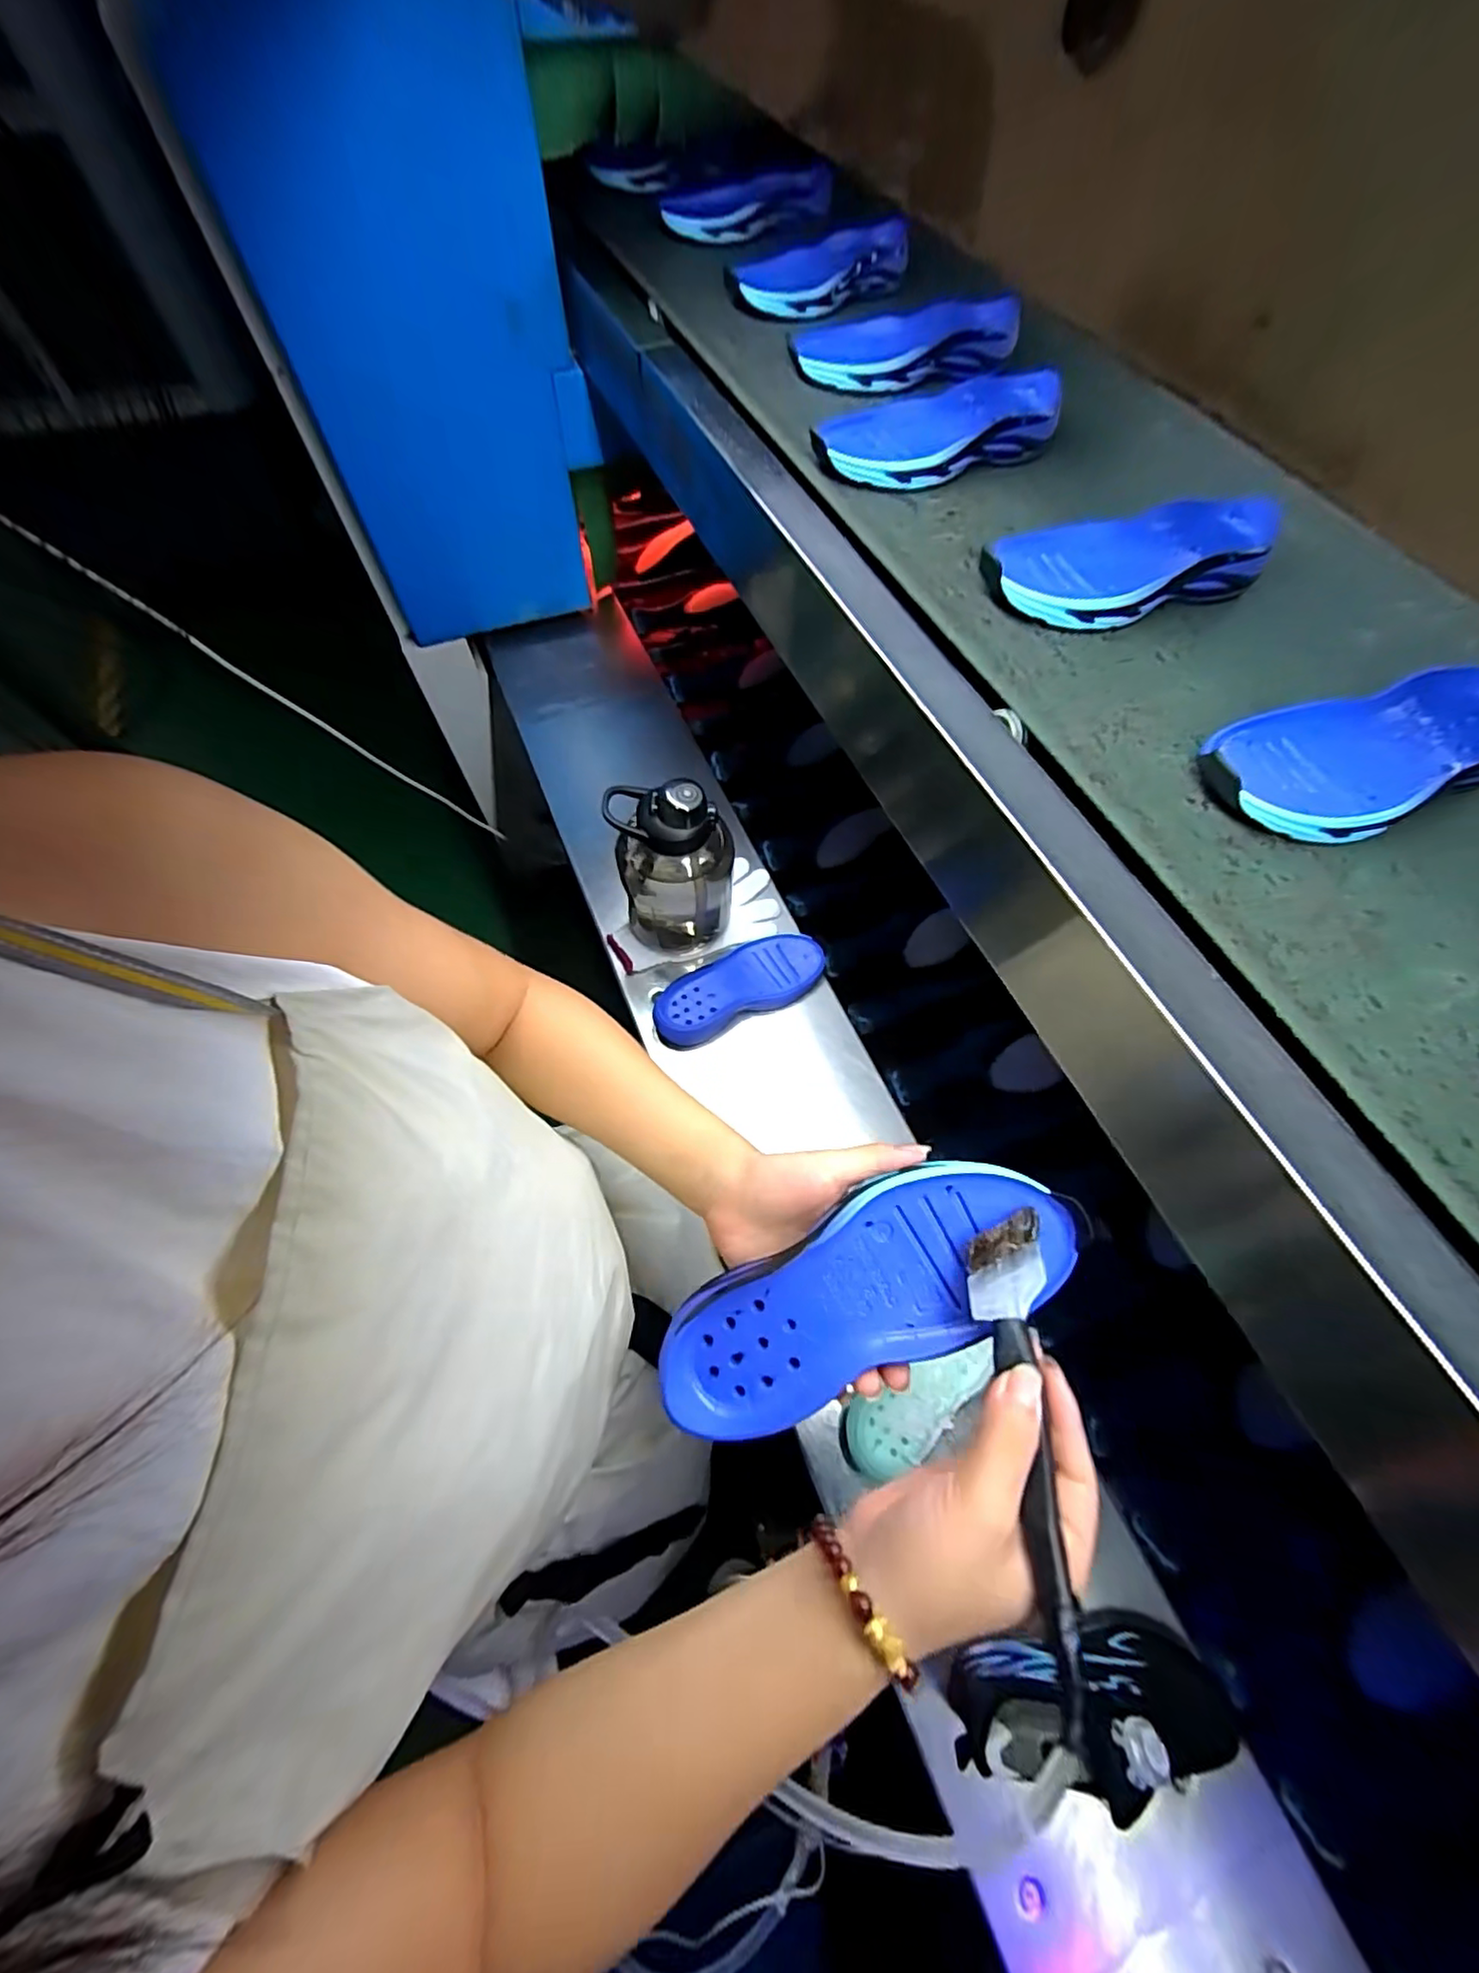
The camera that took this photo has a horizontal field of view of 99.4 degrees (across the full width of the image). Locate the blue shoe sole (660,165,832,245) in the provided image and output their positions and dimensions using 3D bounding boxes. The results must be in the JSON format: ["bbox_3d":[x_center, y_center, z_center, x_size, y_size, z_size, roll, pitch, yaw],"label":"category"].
[{"bbox_3d":[0.007,-0.901,0.726,0.199,0.044,0.073,19,65,22],"label":"blue shoe sole"}]

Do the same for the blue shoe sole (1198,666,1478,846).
[{"bbox_3d":[0.384,-0.138,0.373,0.222,0.027,0.085,-14,61,-6],"label":"blue shoe sole"}]

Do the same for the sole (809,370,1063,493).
[{"bbox_3d":[0.170,-0.471,0.529,0.226,0.028,0.093,-28,64,-13],"label":"sole"}]

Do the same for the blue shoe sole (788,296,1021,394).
[{"bbox_3d":[0.156,-0.601,0.583,0.211,0.035,0.070,-11,61,-4],"label":"blue shoe sole"}]

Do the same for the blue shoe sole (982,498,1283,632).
[{"bbox_3d":[0.284,-0.303,0.450,0.225,0.030,0.089,-10,61,-4],"label":"blue shoe sole"}]

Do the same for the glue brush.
[{"bbox_3d":[0.117,0.181,0.264,0.034,0.009,0.173,-11,47,27],"label":"glue brush"}]

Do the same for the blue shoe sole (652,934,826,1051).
[{"bbox_3d":[-0.001,0.001,0.756,0.216,0.032,0.085,-25,63,-12],"label":"blue shoe sole"}]

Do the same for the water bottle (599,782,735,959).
[{"bbox_3d":[-0.071,-0.125,0.697,0.121,0.216,0.090,-3,65,-2],"label":"water bottle"}]

